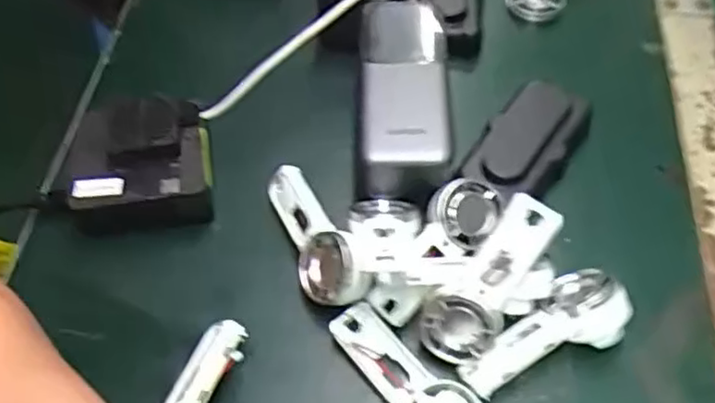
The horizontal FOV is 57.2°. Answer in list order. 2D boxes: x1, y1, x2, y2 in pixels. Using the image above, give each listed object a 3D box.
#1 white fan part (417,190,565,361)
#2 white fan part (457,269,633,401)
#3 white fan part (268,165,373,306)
[{"bbox_3d":[0.067,0.040,0.326,0.036,0.094,0.023,38,27,22],"label":"white fan part"},{"bbox_3d":[0.097,0.071,0.332,0.093,0.037,0.040,-33,62,-20],"label":"white fan part"},{"bbox_3d":[-0.028,0.020,0.372,0.030,0.036,0.095,-25,60,-15],"label":"white fan part"}]

